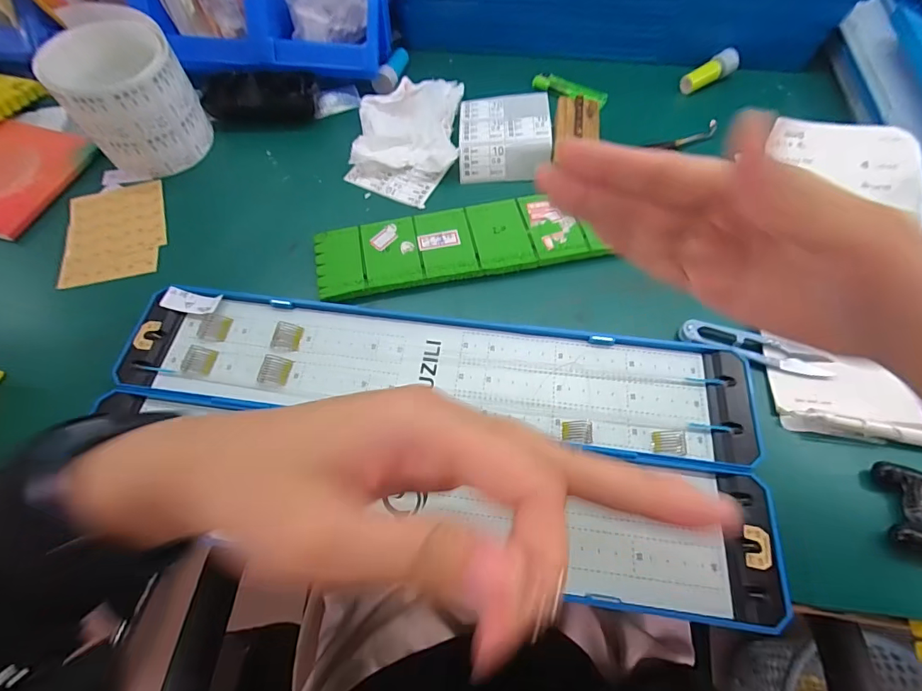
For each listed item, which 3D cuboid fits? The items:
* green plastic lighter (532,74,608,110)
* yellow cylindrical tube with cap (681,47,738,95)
[{"bbox_3d":[0.114,-0.266,0.464,0.077,0.011,0.019,27,67,14],"label":"green plastic lighter"},{"bbox_3d":[0.259,-0.287,0.465,0.060,0.021,0.021,-28,66,-12],"label":"yellow cylindrical tube with cap"}]

